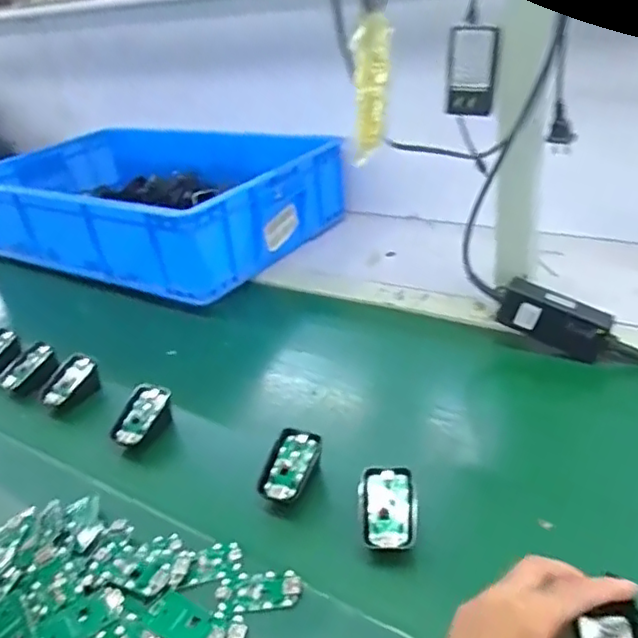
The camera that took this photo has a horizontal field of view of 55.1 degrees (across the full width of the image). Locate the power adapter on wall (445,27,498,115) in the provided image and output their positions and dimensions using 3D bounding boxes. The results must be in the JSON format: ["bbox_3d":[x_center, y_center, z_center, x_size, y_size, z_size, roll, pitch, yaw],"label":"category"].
[{"bbox_3d":[0.154,-0.247,0.614,0.047,0.082,0.023,0,32,13],"label":"power adapter on wall"}]

